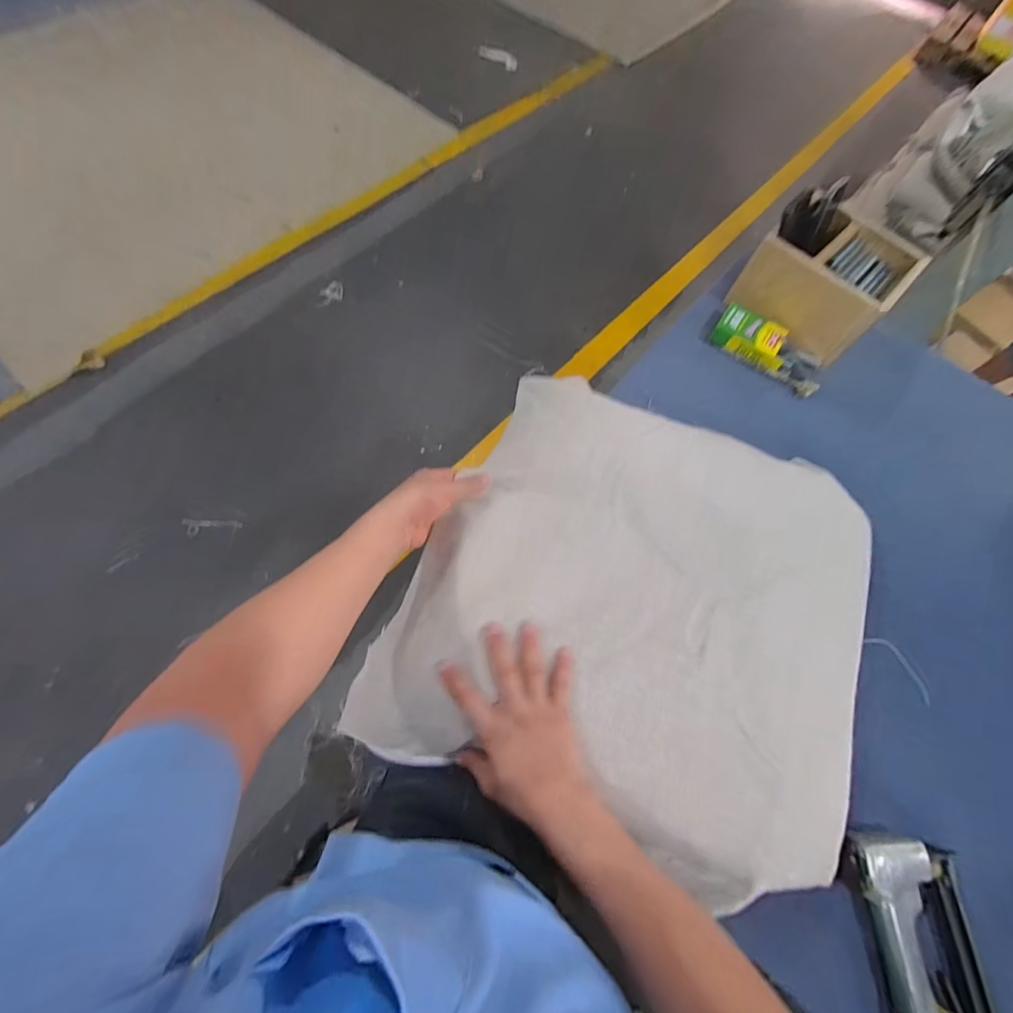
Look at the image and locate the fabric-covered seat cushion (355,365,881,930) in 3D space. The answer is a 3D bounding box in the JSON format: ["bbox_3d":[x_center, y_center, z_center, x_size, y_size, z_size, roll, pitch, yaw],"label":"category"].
[{"bbox_3d":[0.159,0.107,0.542,0.510,0.055,0.535,24,71,6],"label":"fabric-covered seat cushion"}]

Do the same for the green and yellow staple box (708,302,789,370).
[{"bbox_3d":[0.430,-0.296,0.773,0.123,0.027,0.081,34,69,10],"label":"green and yellow staple box"}]

